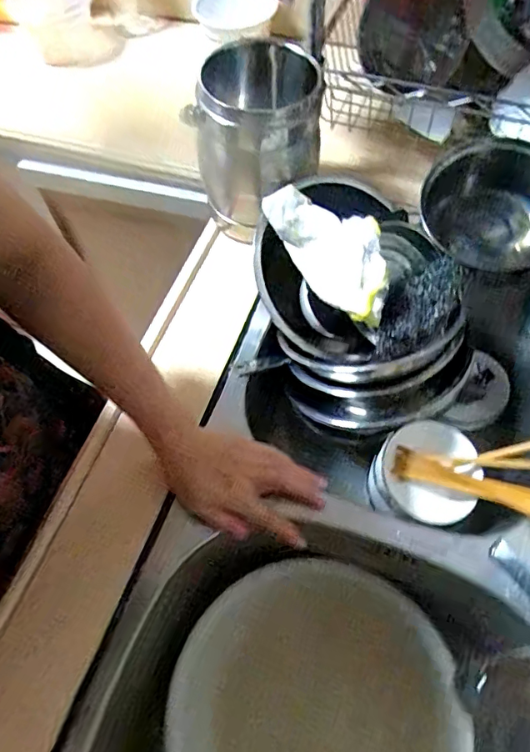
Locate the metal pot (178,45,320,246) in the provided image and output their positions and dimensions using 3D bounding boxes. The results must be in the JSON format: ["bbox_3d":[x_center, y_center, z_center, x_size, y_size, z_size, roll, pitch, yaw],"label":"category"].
[{"bbox_3d":[-0.013,-0.260,0.583,0.146,0.172,0.132,2,61,3],"label":"metal pot"}]

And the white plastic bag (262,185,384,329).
[{"bbox_3d":[0.079,-0.125,0.531,0.082,0.068,0.171,-30,64,-14],"label":"white plastic bag"}]

